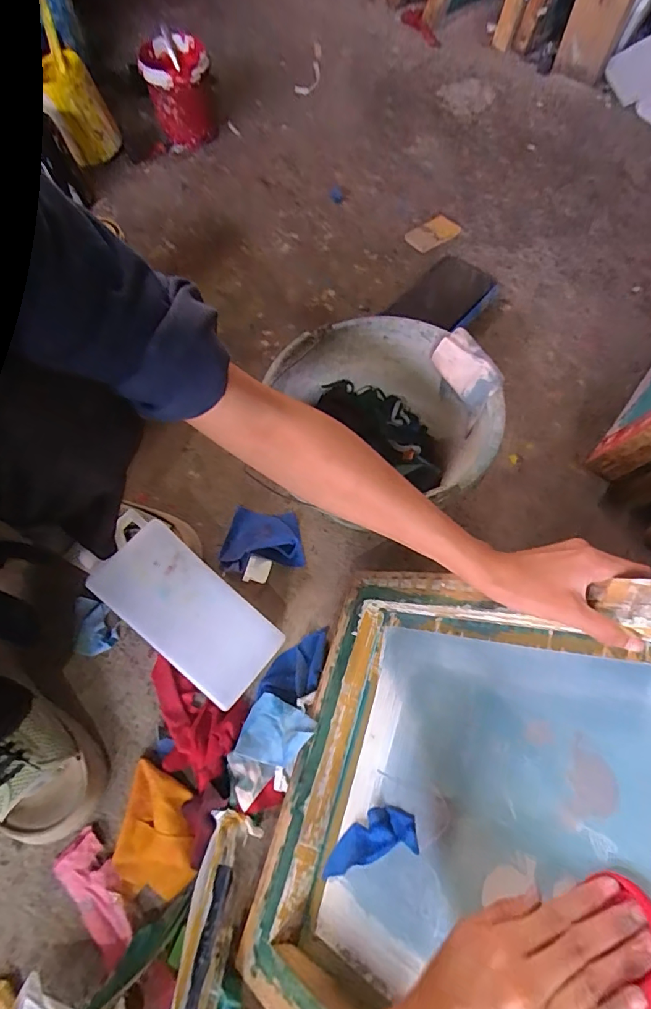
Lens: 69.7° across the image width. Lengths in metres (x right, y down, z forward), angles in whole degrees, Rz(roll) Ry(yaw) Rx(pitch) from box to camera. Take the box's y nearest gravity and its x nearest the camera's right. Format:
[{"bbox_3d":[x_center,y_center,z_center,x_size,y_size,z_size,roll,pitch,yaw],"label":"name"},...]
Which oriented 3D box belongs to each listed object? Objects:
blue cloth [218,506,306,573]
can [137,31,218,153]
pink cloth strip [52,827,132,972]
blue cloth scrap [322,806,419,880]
[{"bbox_3d":[-0.080,0.042,0.578,0.103,0.034,0.091,4,66,3],"label":"blue cloth"},{"bbox_3d":[-0.282,-0.804,0.916,0.125,0.129,0.148,-12,67,-4],"label":"can"},{"bbox_3d":[-0.220,0.378,0.452,0.044,0.006,0.107,-42,72,-15],"label":"pink cloth strip"},{"bbox_3d":[0.035,0.297,0.414,0.102,0.007,0.037,-36,38,25],"label":"blue cloth scrap"}]

